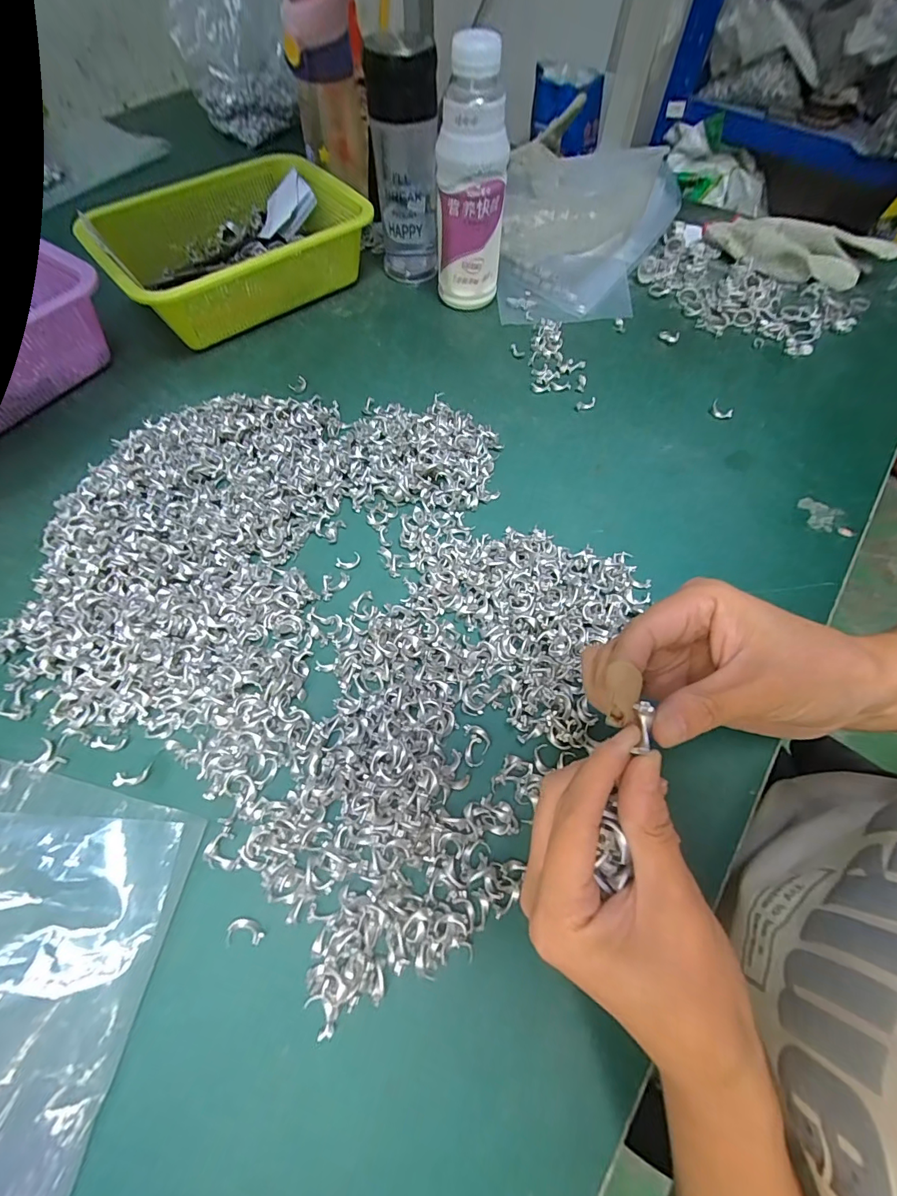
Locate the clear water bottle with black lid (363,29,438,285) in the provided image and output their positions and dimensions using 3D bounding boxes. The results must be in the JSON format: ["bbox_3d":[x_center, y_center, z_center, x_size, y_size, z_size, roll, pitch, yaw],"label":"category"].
[{"bbox_3d":[-0.044,-0.440,0.469,0.062,0.195,0.058,-9,63,-6],"label":"clear water bottle with black lid"}]

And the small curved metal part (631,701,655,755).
[{"bbox_3d":[0.073,0.048,0.169,0.006,0.005,0.018,6,79,2],"label":"small curved metal part"}]

